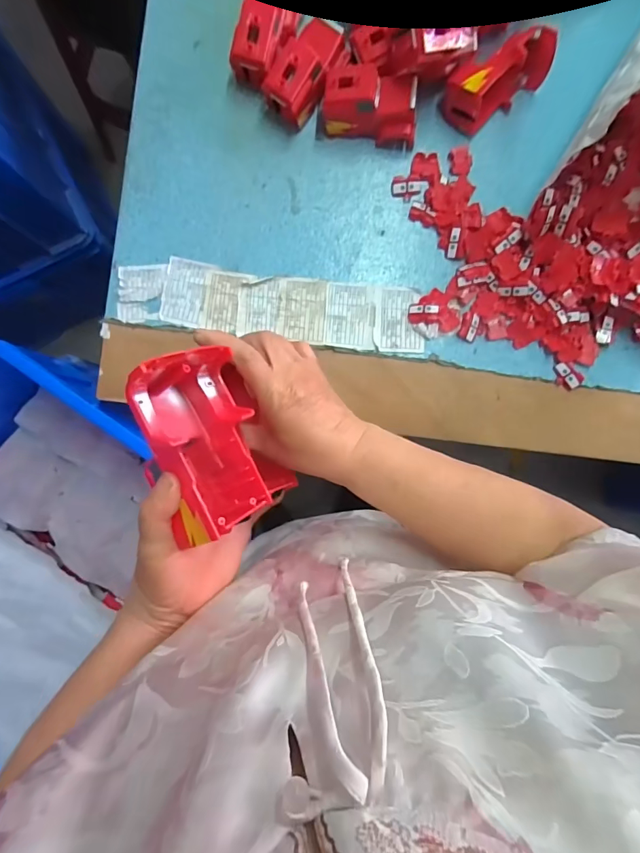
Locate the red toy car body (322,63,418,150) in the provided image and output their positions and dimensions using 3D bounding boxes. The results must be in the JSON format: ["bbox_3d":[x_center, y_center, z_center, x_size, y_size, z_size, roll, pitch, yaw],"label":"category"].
[{"bbox_3d":[0.066,-0.410,0.532,0.118,0.067,0.054,4,89,-1],"label":"red toy car body"}]

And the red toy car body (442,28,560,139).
[{"bbox_3d":[0.228,-0.451,0.531,0.129,0.066,0.065,-35,90,-2],"label":"red toy car body"}]

